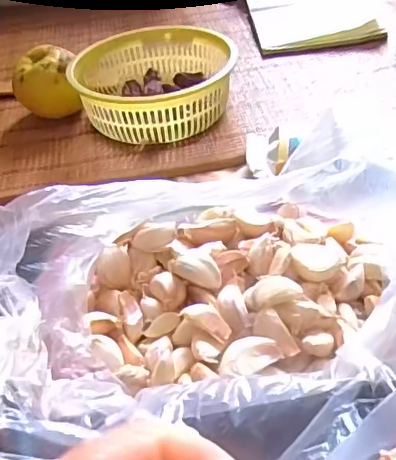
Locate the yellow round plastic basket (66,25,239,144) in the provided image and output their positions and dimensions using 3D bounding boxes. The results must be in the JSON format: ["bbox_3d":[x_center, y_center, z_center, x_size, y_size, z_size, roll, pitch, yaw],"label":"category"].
[{"bbox_3d":[-0.043,-0.146,0.535,0.149,0.048,0.133,-12,42,-6],"label":"yellow round plastic basket"}]

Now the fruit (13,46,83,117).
[{"bbox_3d":[-0.144,-0.134,0.535,0.061,0.064,0.053,-11,42,-5],"label":"fruit"}]

